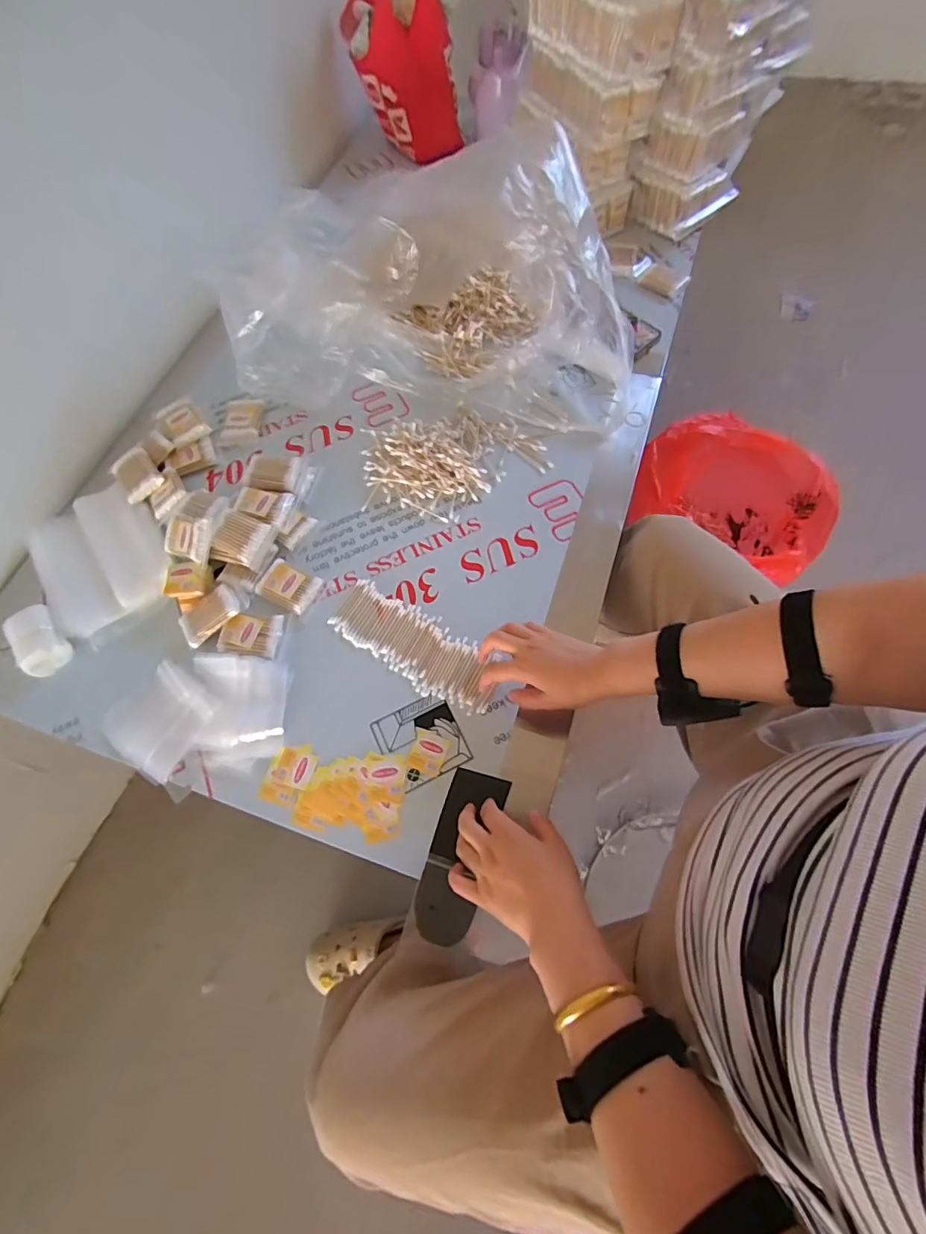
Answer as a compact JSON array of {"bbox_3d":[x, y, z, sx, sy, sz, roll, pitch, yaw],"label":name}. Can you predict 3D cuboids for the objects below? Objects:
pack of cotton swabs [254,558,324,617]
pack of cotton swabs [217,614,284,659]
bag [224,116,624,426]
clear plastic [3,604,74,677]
[{"bbox_3d":[-0.231,-0.042,0.675,0.080,0.019,0.057,24,70,12],"label":"pack of cotton swabs"},{"bbox_3d":[-0.268,0.021,0.648,0.076,0.016,0.056,5,67,4],"label":"pack of cotton swabs"},{"bbox_3d":[-0.033,-0.463,0.736,0.545,0.238,0.302,0,67,2],"label":"bag"},{"bbox_3d":[-0.542,0.027,0.652,0.054,0.033,0.080,-36,70,-13],"label":"clear plastic"}]

